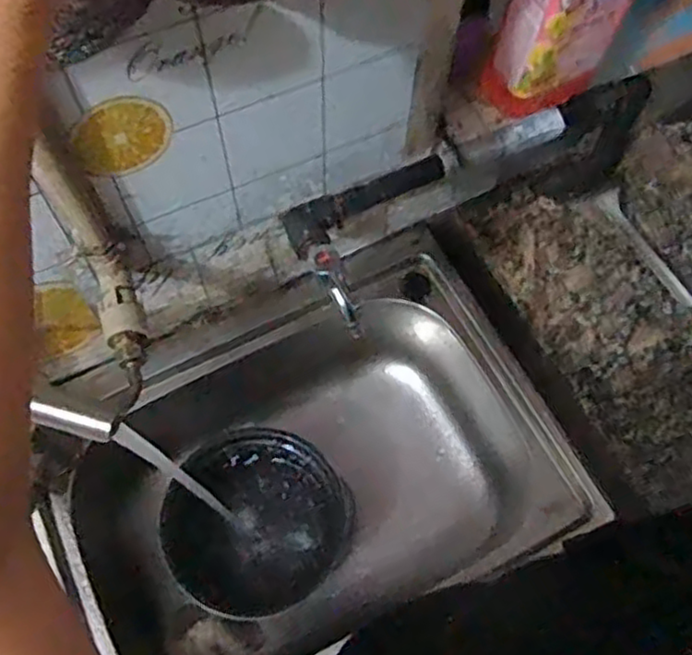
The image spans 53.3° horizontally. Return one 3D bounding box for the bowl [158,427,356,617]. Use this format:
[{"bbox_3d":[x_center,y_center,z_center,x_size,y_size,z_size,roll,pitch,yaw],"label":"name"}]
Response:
[{"bbox_3d":[-0.110,0.227,0.821,0.201,0.103,0.201,0,64,-1],"label":"bowl"}]

